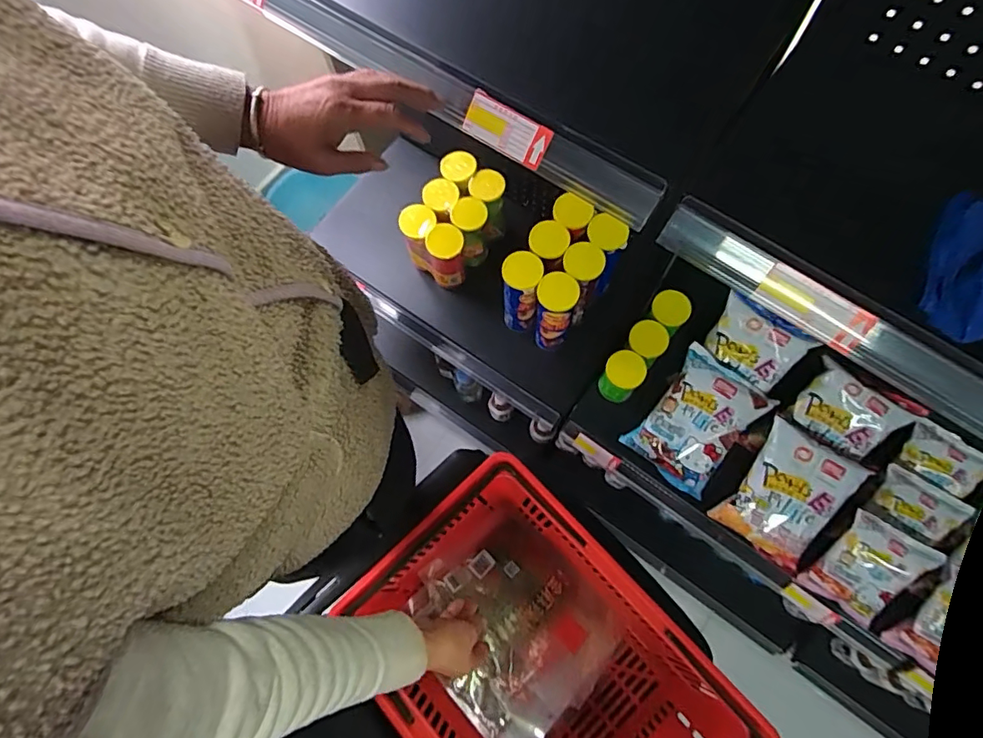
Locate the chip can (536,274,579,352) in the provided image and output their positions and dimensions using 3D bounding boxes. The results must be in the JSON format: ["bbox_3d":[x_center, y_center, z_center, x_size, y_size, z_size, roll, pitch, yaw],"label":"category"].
[{"bbox_3d":[0.114,-0.100,0.952,0.066,0.178,0.066,-1,72,2],"label":"chip can"}]

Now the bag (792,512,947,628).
[{"bbox_3d":[0.618,0.330,0.862,0.125,0.027,0.165,38,104,20],"label":"bag"}]

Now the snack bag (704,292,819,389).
[{"bbox_3d":[0.470,-0.049,0.941,0.154,0.050,0.114,38,110,15],"label":"snack bag"}]

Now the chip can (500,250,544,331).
[{"bbox_3d":[0.054,-0.139,0.968,0.066,0.180,0.067,-1,72,2],"label":"chip can"}]

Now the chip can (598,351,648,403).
[{"bbox_3d":[0.241,0.014,0.971,0.067,0.098,0.066,-1,72,2],"label":"chip can"}]

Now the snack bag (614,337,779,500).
[{"bbox_3d":[0.367,0.095,0.950,0.166,0.060,0.224,40,107,17],"label":"snack bag"}]

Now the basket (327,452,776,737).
[{"bbox_3d":[0.070,0.412,0.736,0.319,0.259,0.483,-42,76,-10],"label":"basket"}]

